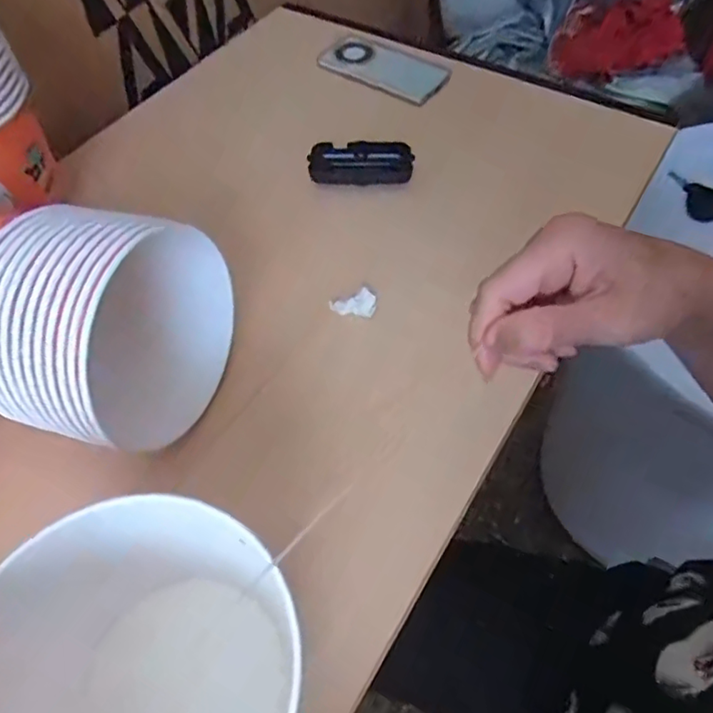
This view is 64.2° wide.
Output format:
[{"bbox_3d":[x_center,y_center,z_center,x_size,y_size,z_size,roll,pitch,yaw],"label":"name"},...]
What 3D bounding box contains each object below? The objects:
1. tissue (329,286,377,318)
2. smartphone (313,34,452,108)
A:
[{"bbox_3d":[-0.003,-0.049,0.523,0.042,0.015,0.021,-2,55,2],"label":"tissue"},{"bbox_3d":[0.032,-0.367,0.724,0.163,0.014,0.075,27,68,15],"label":"smartphone"}]

